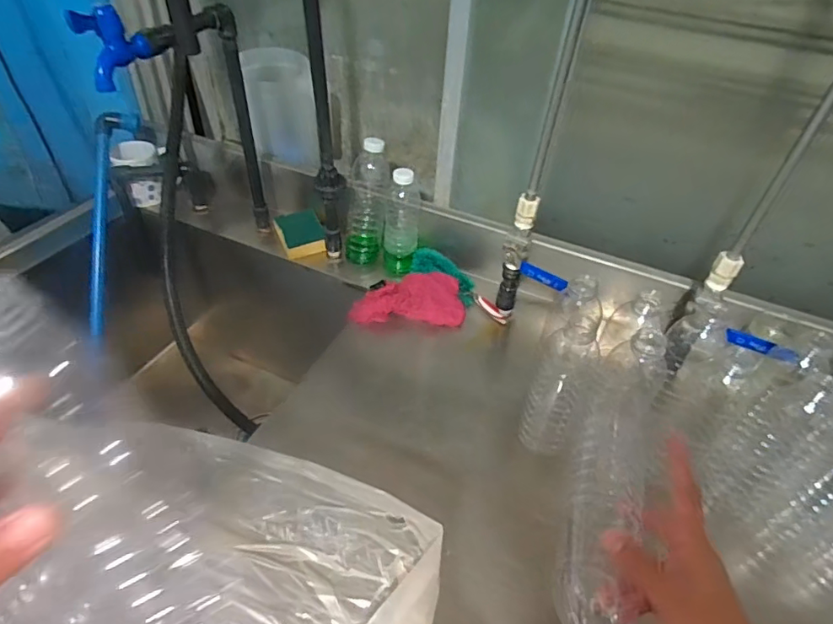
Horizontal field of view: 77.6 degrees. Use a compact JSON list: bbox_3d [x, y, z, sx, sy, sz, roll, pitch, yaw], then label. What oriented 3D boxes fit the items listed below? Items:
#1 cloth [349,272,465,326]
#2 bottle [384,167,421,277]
[{"bbox_3d":[-0.010,-0.019,0.787,0.172,0.044,0.075,1,43,-5],"label":"cloth"},{"bbox_3d":[-0.023,-0.142,0.834,0.057,0.168,0.058,1,43,-5],"label":"bottle"}]

